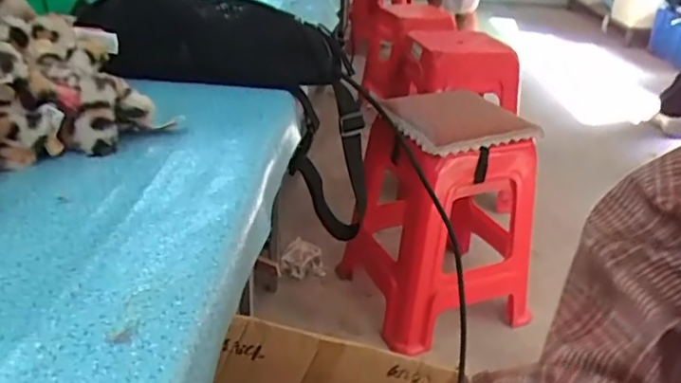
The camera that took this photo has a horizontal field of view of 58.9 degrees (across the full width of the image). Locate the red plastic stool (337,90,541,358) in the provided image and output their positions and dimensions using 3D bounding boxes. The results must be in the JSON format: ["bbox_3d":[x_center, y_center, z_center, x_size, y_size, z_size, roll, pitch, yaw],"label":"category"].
[{"bbox_3d":[0.229,0.052,1.446,0.360,0.479,0.372,-8,29,-22],"label":"red plastic stool"}]

